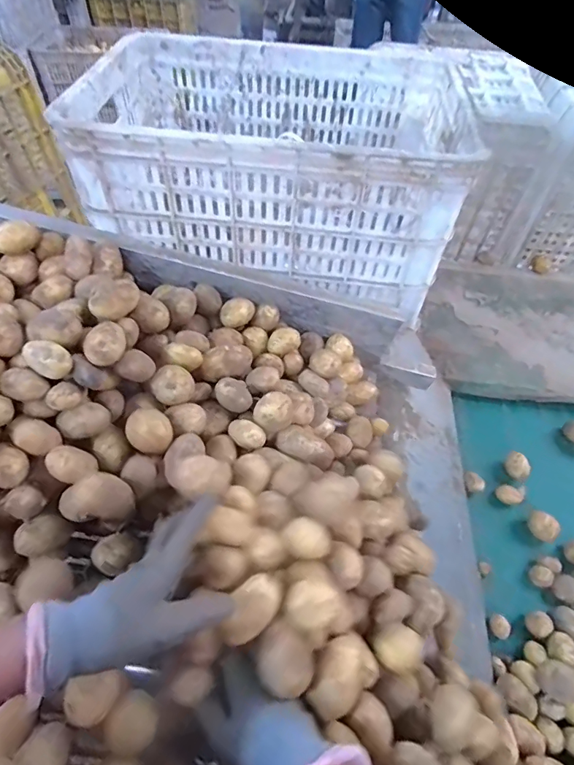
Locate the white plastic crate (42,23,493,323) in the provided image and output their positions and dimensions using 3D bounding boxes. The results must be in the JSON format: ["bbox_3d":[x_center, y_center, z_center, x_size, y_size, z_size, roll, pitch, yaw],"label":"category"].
[{"bbox_3d":[-0.016,-0.341,0.689,0.505,0.244,0.346,6,51,3],"label":"white plastic crate"}]

